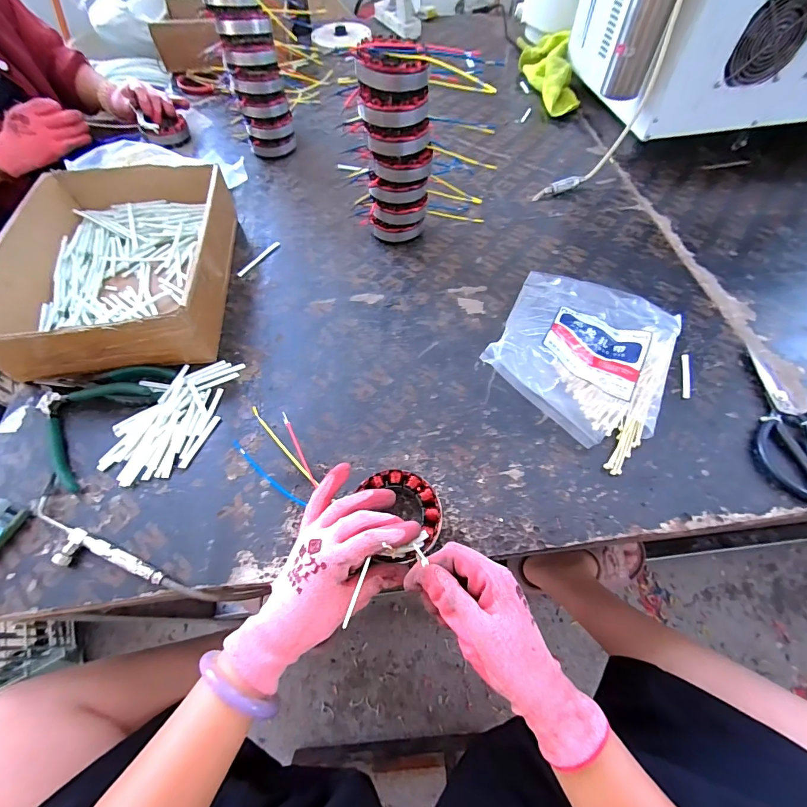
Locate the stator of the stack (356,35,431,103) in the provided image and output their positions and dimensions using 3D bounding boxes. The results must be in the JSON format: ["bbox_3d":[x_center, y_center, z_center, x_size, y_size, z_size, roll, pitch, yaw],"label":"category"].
[{"bbox_3d":[-0.012,-0.395,0.446,0.083,0.036,0.067,0,59,0],"label":"stator of the stack"}]

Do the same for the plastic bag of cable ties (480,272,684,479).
[{"bbox_3d":[0.223,-0.077,0.459,0.203,0.064,0.262,26,63,15],"label":"plastic bag of cable ties"}]

